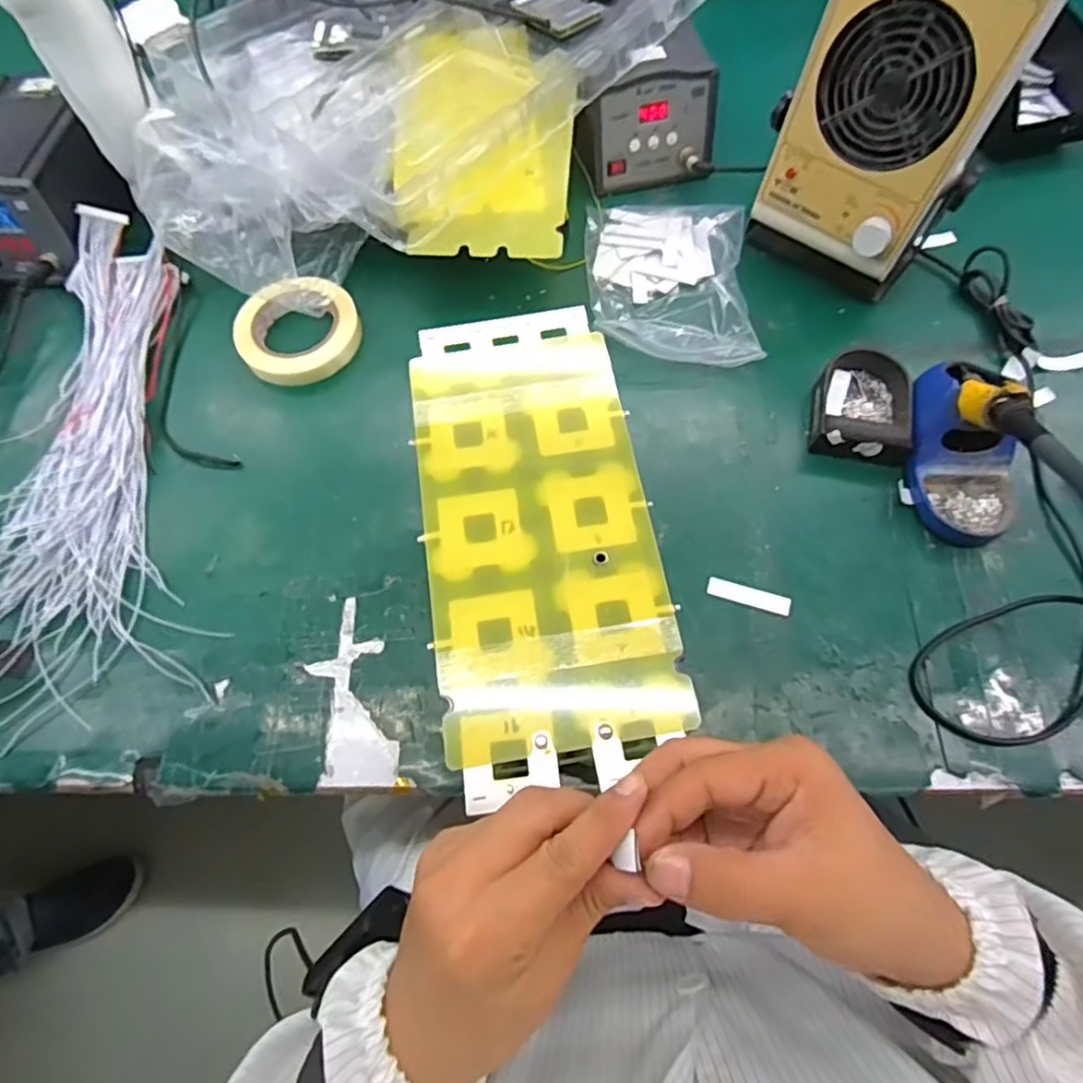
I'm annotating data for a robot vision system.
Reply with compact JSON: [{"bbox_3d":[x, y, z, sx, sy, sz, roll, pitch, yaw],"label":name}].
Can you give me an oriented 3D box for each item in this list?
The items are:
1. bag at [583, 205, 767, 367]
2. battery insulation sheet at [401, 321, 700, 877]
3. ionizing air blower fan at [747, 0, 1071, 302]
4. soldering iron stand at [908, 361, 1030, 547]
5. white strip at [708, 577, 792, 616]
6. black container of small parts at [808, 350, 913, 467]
[{"bbox_3d":[0.126,-0.264,0.642,0.156,0.027,0.204,-1,67,2],"label":"bag"},{"bbox_3d":[-0.004,-0.014,0.398,0.137,0.005,0.309,-9,66,-1],"label":"battery insulation sheet"},{"bbox_3d":[0.290,-0.348,0.545,0.122,0.245,0.159,-40,71,-13],"label":"ionizing air blower fan"},{"bbox_3d":[0.350,-0.081,0.519,0.091,0.084,0.149,-6,67,0],"label":"soldering iron stand"},{"bbox_3d":[0.167,0.044,0.516,0.065,0.004,0.017,16,69,9],"label":"white strip"},{"bbox_3d":[0.278,-0.116,0.559,0.077,0.029,0.095,10,68,7],"label":"black container of small parts"}]

